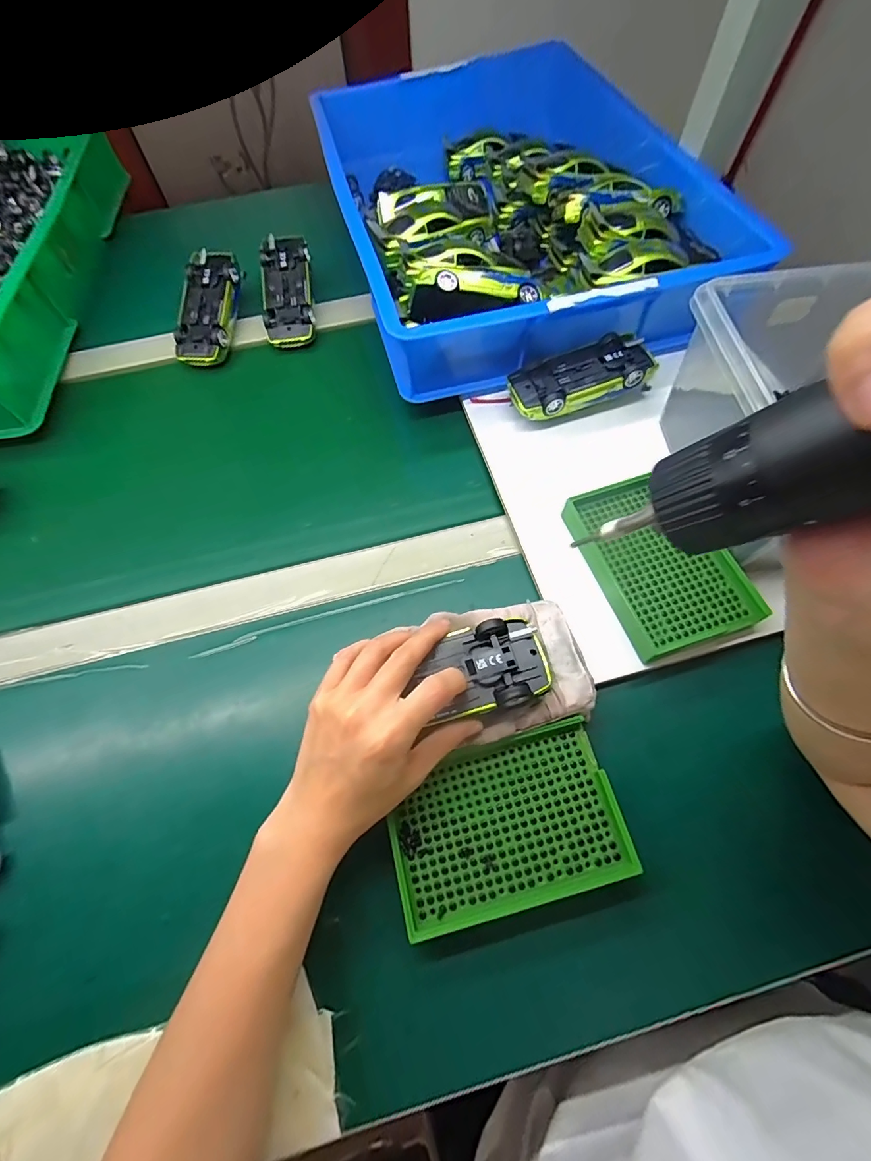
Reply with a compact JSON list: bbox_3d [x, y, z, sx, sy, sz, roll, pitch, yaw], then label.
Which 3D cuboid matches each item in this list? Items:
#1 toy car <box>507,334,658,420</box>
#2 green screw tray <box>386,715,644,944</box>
[{"bbox_3d":[0.135,-0.187,0.421,0.137,0.038,0.060,-18,64,-6],"label":"toy car"},{"bbox_3d":[0.043,0.150,0.278,0.134,0.024,0.091,-13,64,-4],"label":"green screw tray"}]

